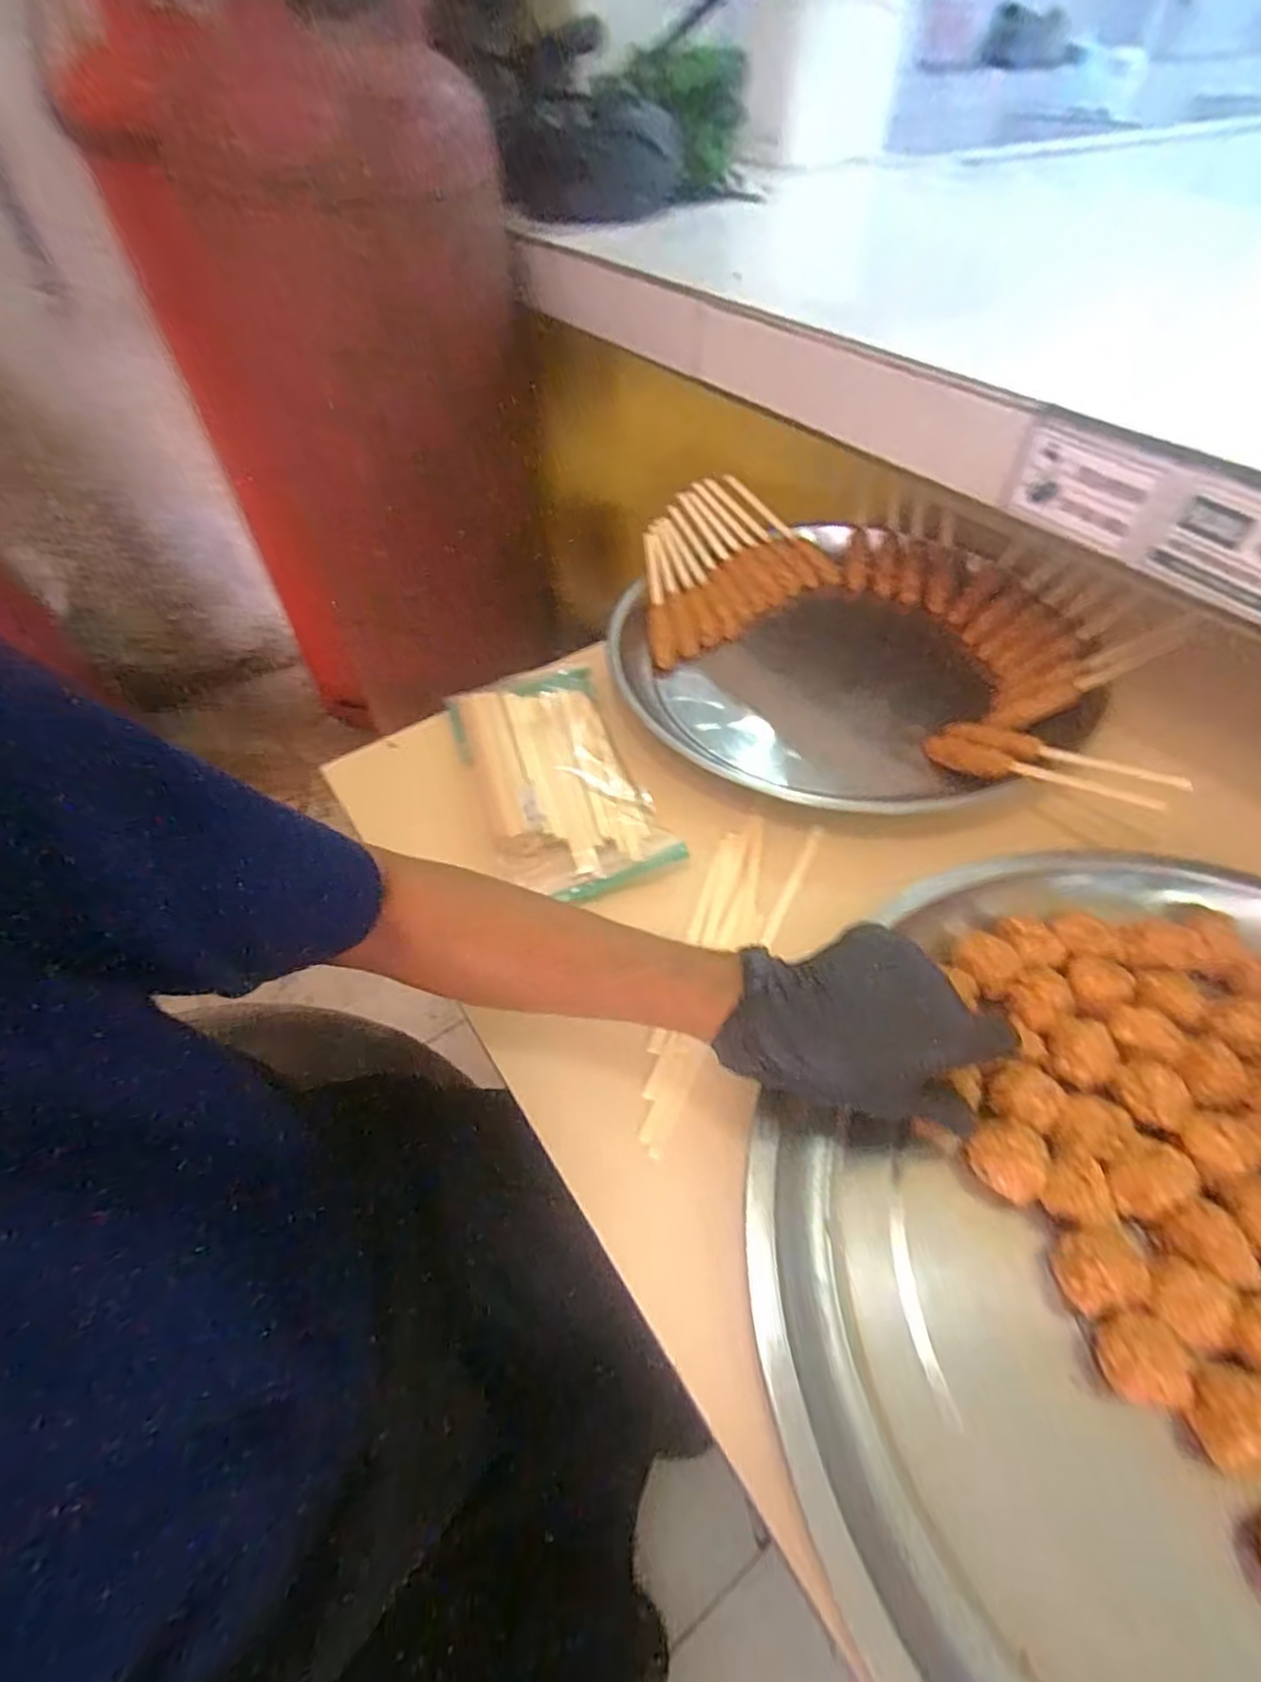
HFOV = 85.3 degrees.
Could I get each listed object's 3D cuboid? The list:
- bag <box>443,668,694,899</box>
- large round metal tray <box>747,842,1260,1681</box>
[{"bbox_3d":[-0.065,-0.058,0.578,0.130,0.033,0.257,-16,52,-12],"label":"bag"},{"bbox_3d":[0.299,0.206,0.335,0.489,0.057,0.440,-23,54,-18],"label":"large round metal tray"}]

